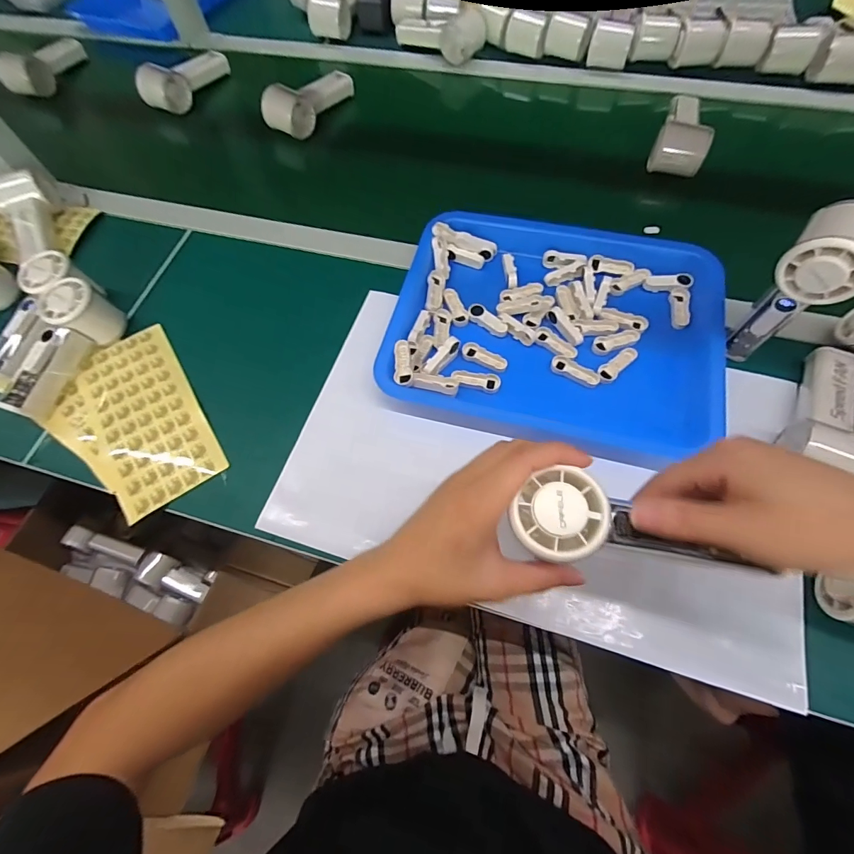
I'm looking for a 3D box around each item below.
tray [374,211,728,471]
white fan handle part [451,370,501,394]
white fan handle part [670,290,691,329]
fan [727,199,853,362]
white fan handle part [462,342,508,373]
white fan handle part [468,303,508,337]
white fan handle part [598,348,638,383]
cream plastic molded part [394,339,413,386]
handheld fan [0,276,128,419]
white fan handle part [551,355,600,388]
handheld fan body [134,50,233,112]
[{"bbox_3d":[0.136,-0.119,0.456,0.324,0.039,0.284,13,67,10],"label":"tray"},{"bbox_3d":[0.051,-0.048,0.434,0.050,0.012,0.020,9,66,8],"label":"white fan handle part"},{"bbox_3d":[0.278,-0.129,0.458,0.018,0.007,0.047,8,66,7],"label":"white fan handle part"},{"bbox_3d":[0.323,-0.117,0.371,0.054,0.144,0.062,39,73,19],"label":"fan"},{"bbox_3d":[0.062,-0.075,0.446,0.051,0.006,0.018,29,70,16],"label":"white fan handle part"},{"bbox_3d":[0.067,-0.118,0.462,0.048,0.011,0.016,40,73,19],"label":"white fan handle part"},{"bbox_3d":[0.197,-0.064,0.430,0.050,0.004,0.020,-33,67,-11],"label":"white fan handle part"},{"bbox_3d":[-0.024,-0.066,0.424,0.017,0.010,0.047,-3,65,2],"label":"cream plastic molded part"},{"bbox_3d":[-0.399,-0.084,0.446,0.046,0.060,0.145,17,67,11],"label":"handheld fan"},{"bbox_3d":[0.153,-0.057,0.432,0.050,0.004,0.020,33,71,17],"label":"white fan handle part"},{"bbox_3d":[-0.400,-0.577,0.690,0.042,0.073,0.159,25,69,14],"label":"handheld fan body"}]

